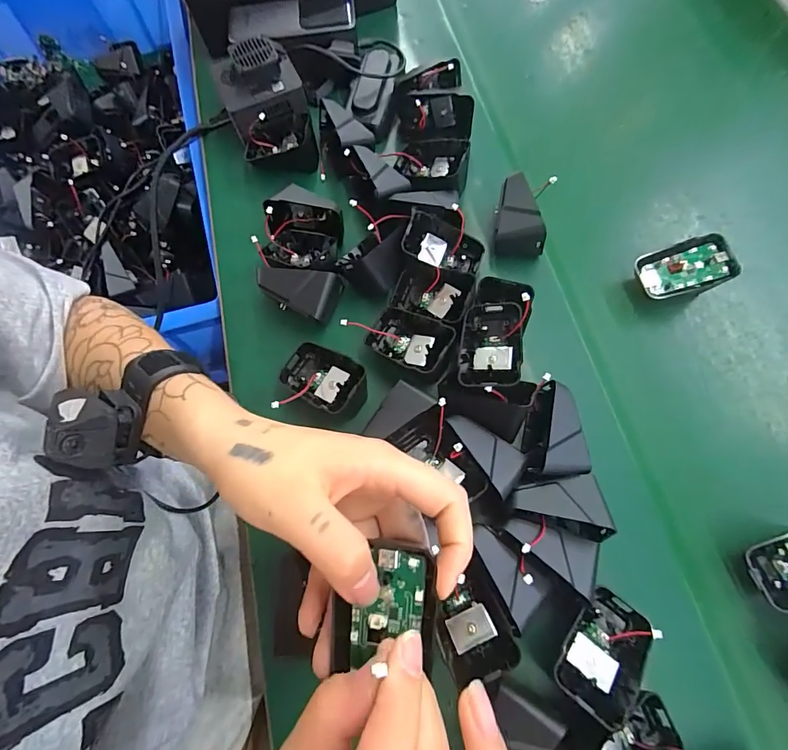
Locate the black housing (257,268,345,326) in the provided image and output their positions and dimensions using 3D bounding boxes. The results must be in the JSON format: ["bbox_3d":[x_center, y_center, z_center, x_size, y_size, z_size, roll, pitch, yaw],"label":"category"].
[{"bbox_3d":[-0.078,-0.063,0.354,0.066,0.045,0.039,-2,70,0],"label":"black housing"}]

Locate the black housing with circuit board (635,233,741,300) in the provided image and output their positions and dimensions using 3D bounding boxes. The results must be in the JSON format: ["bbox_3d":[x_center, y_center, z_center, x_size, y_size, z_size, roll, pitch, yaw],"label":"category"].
[{"bbox_3d":[0.246,-0.089,0.363,0.069,0.041,0.042,-9,71,-3],"label":"black housing with circuit board"}]

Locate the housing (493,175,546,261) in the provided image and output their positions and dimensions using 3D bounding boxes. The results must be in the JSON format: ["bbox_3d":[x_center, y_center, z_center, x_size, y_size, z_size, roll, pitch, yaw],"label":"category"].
[{"bbox_3d":[0.112,-0.139,0.370,0.044,0.041,0.053,10,71,4],"label":"housing"}]

